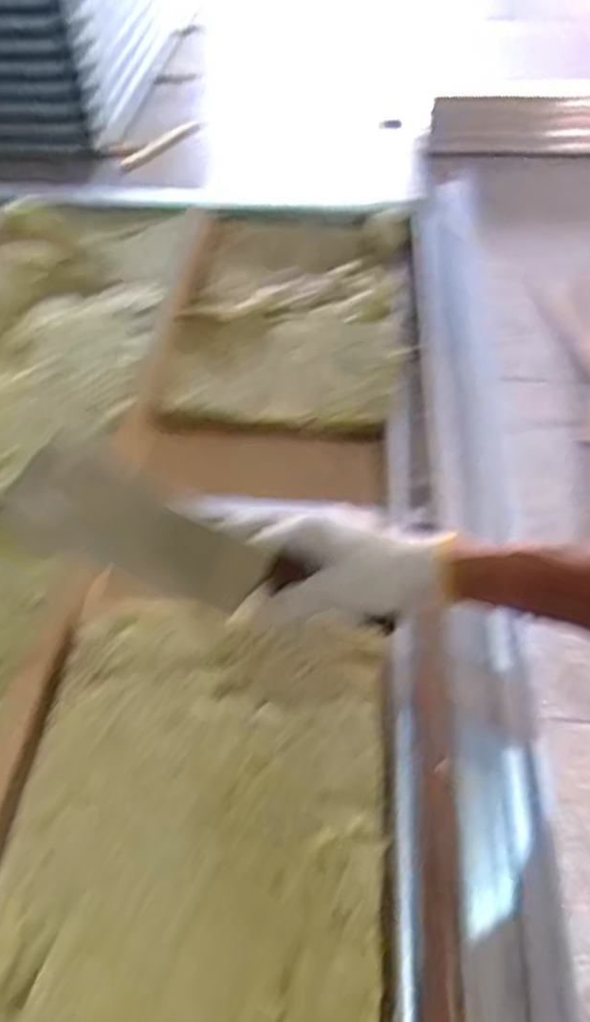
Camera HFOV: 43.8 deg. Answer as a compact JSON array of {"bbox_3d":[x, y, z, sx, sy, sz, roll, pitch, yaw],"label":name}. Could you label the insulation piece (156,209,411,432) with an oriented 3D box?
[{"bbox_3d":[-0.004,-0.257,0.955,0.292,0.085,0.409,4,48,4],"label":"insulation piece"}]

